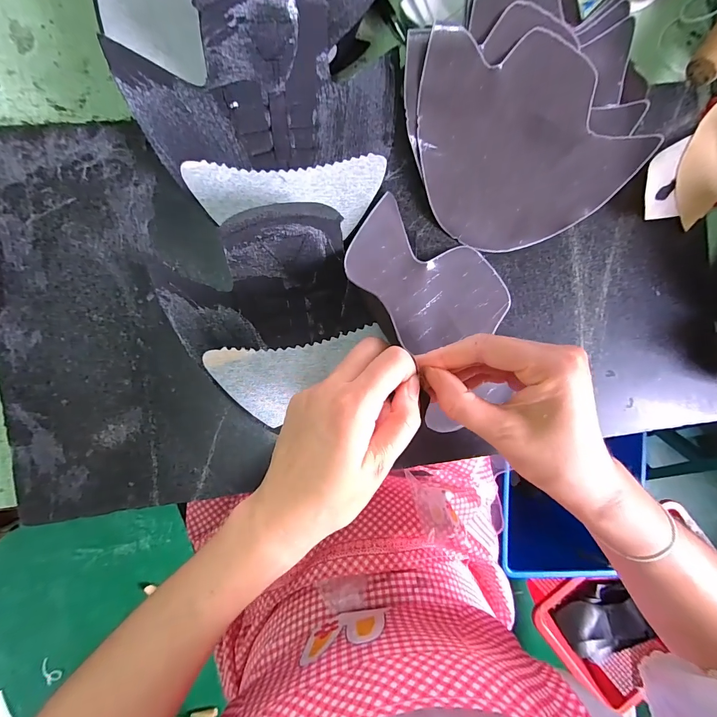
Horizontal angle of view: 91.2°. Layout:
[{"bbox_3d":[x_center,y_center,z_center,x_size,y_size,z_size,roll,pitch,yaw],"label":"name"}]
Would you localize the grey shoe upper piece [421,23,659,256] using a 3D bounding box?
[{"bbox_3d":[0.138,-0.173,0.280,0.172,0.013,0.157,-4,92,-3],"label":"grey shoe upper piece"}]

